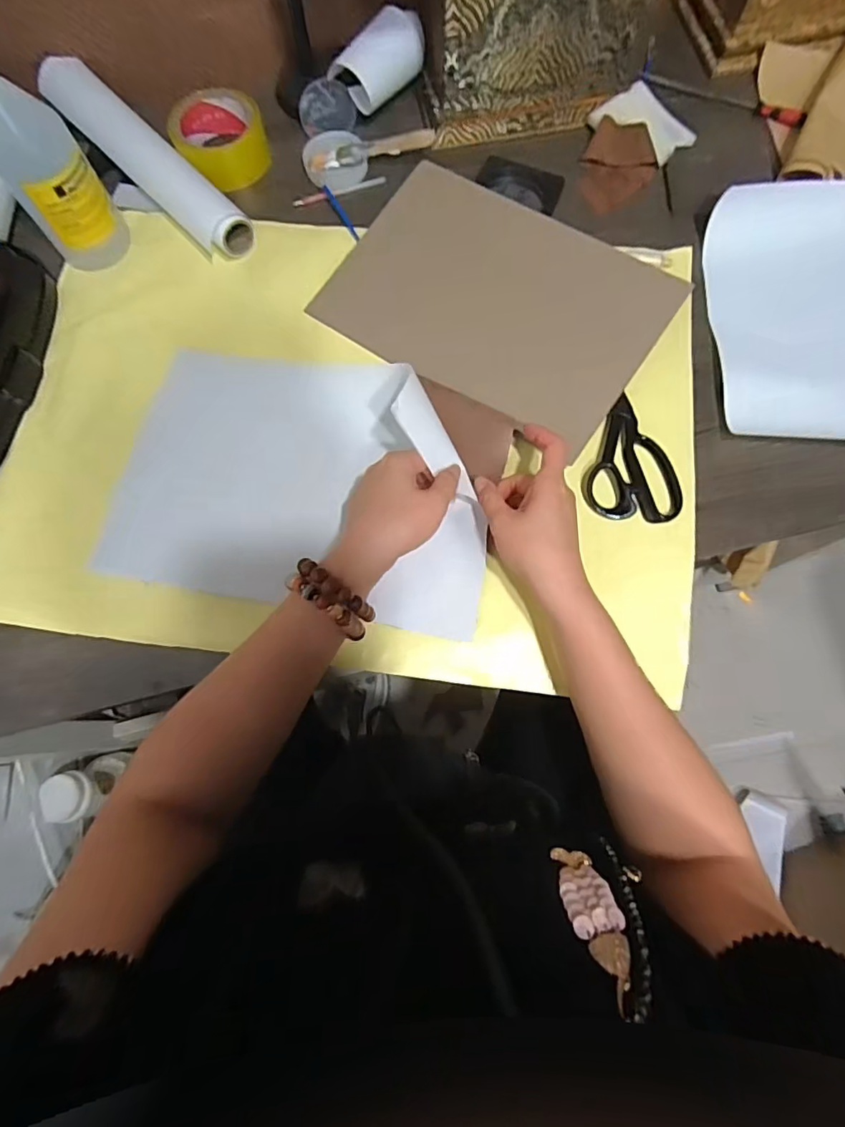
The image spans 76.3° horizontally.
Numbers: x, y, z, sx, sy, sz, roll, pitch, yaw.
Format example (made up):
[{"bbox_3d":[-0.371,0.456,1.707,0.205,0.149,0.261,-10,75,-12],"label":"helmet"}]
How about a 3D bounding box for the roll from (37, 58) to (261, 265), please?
[{"bbox_3d":[-0.303,-0.436,0.580,0.061,0.048,0.311,-43,77,-10],"label":"roll"}]

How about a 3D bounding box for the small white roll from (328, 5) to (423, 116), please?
[{"bbox_3d":[-0.045,-0.551,0.588,0.099,0.057,0.065,-43,78,-11],"label":"small white roll"}]

